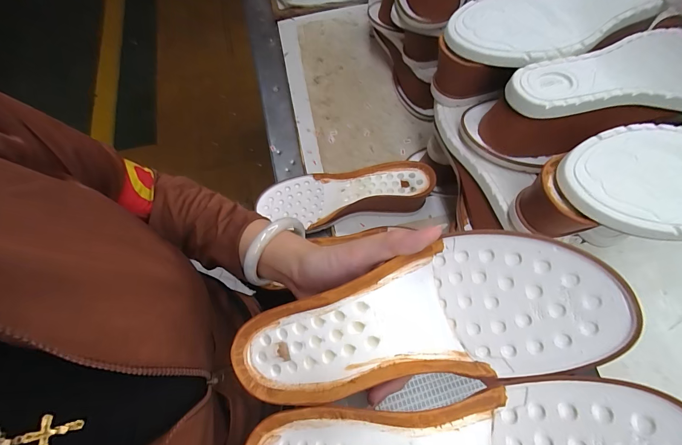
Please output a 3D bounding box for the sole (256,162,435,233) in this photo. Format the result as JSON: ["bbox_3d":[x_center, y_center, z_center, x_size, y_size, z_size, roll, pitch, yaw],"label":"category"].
[{"bbox_3d":[0.003,-0.036,0.422,0.227,0.033,0.080,-5,66,16],"label":"sole"}]

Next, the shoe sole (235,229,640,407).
[{"bbox_3d":[0.036,0.066,0.205,0.235,0.036,0.082,-16,66,14],"label":"shoe sole"}]

